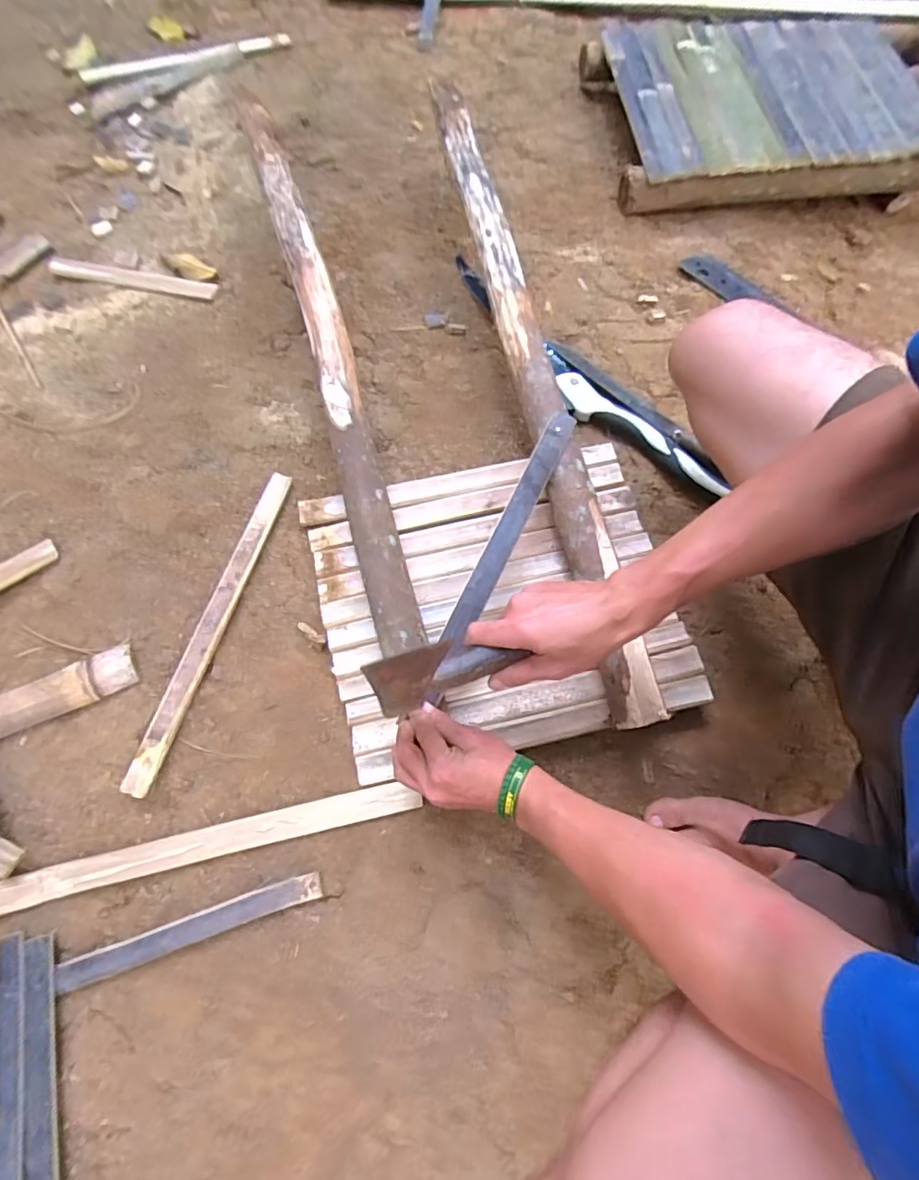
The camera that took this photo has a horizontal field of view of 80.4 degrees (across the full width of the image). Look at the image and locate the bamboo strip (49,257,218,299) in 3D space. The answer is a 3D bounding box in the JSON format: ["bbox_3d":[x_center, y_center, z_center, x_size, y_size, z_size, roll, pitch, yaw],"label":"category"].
[{"bbox_3d":[-0.512,-0.487,0.844,0.272,0.006,0.031,12,72,5],"label":"bamboo strip"}]

